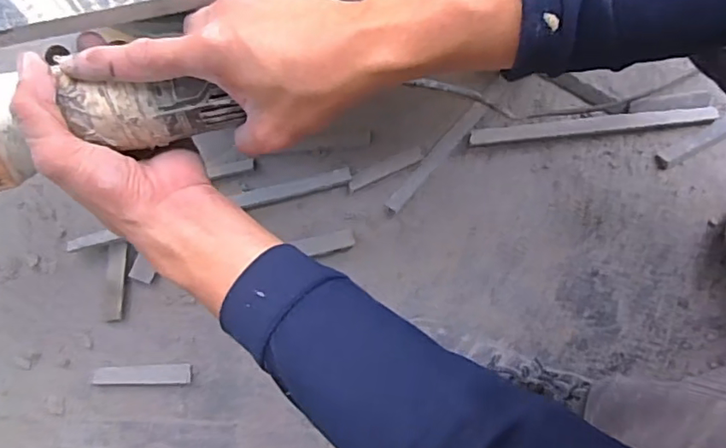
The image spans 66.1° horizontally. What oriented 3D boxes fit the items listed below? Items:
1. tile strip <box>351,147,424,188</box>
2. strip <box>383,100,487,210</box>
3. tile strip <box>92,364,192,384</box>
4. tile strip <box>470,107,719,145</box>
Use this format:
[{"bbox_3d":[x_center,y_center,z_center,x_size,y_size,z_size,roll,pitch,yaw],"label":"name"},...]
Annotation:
[{"bbox_3d":[0.028,-0.067,0.674,0.097,0.006,0.017,-25,79,-6],"label":"tile strip"},{"bbox_3d":[0.090,-0.084,0.678,0.020,0.004,0.174,39,80,7],"label":"strip"},{"bbox_3d":[-0.241,0.164,0.610,0.104,0.004,0.020,0,78,-1],"label":"tile strip"},{"bbox_3d":[0.285,-0.121,0.690,0.303,0.014,0.020,-6,78,-2],"label":"tile strip"}]

